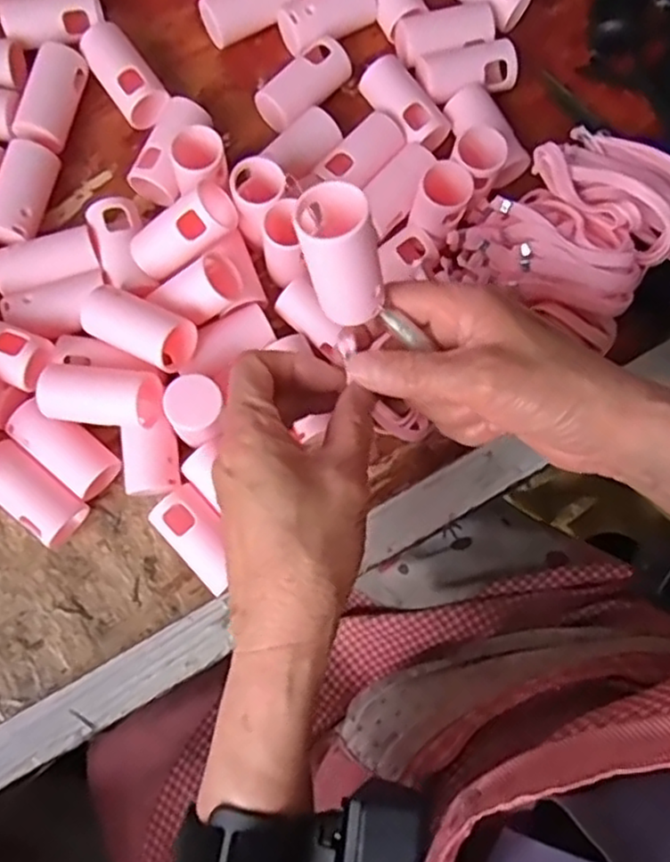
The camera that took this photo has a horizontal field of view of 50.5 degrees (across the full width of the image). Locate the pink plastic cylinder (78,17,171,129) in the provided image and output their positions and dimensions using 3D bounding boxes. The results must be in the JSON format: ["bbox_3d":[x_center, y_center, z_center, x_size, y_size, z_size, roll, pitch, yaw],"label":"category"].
[{"bbox_3d":[-0.136,-0.229,0.459,0.031,0.028,0.067,-37,82,-10],"label":"pink plastic cylinder"}]

